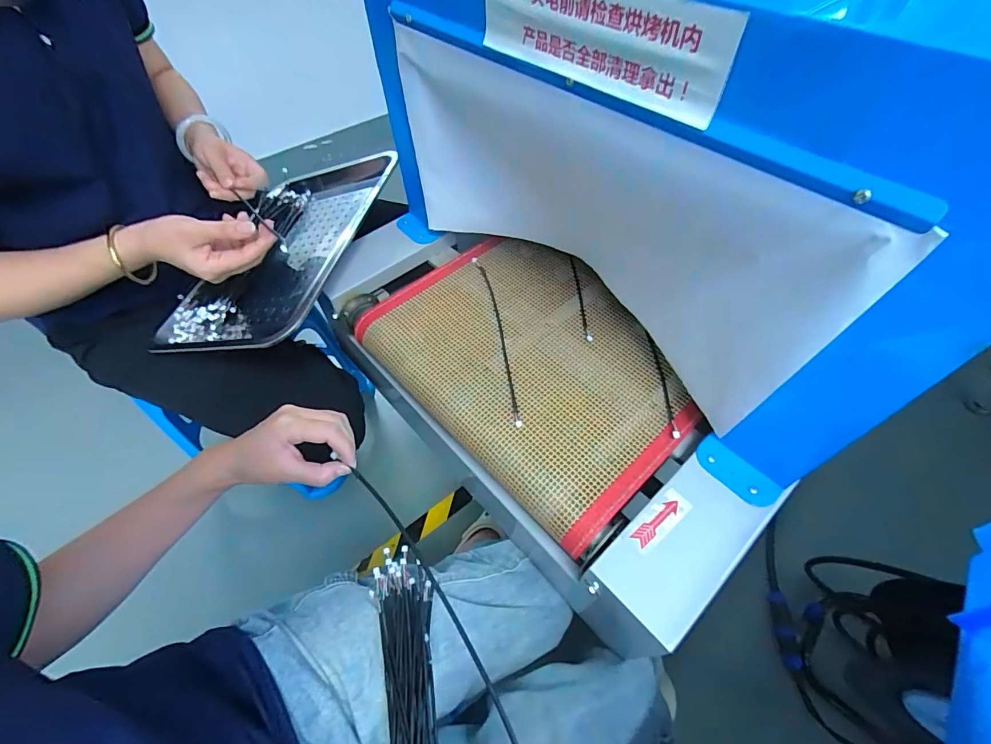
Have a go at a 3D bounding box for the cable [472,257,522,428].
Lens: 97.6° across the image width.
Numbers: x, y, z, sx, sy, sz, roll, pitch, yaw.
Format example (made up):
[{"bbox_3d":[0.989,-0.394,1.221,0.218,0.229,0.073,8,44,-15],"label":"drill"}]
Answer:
[{"bbox_3d":[0.004,-0.053,0.550,0.019,0.010,0.275,-11,55,-5],"label":"cable"}]

